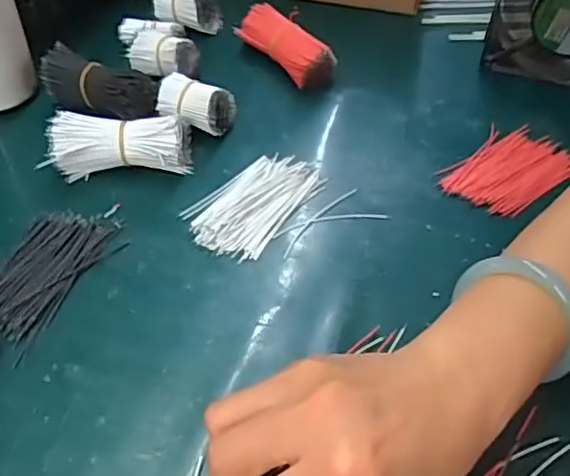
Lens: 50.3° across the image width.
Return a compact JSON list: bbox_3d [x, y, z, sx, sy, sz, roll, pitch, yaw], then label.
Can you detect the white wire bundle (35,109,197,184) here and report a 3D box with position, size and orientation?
[{"bbox_3d":[-0.116,-0.064,0.423,0.100,0.036,0.038,-7,51,-7],"label":"white wire bundle"}]

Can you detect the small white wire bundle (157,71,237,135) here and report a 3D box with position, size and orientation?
[{"bbox_3d":[-0.067,-0.095,0.452,0.051,0.037,0.031,13,51,9],"label":"small white wire bundle"}]

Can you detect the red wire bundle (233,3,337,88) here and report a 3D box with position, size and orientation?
[{"bbox_3d":[0.000,-0.156,0.502,0.085,0.040,0.034,35,58,25],"label":"red wire bundle"}]

